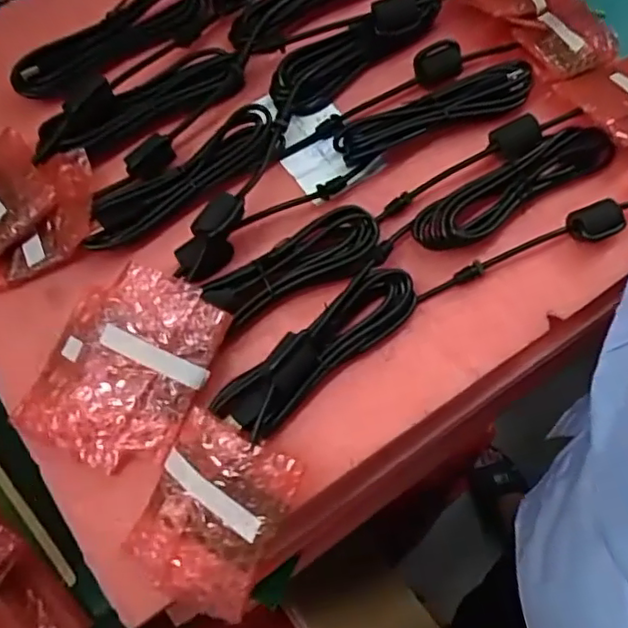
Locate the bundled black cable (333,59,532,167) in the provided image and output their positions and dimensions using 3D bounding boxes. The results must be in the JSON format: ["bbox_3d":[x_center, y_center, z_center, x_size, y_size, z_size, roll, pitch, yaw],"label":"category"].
[{"bbox_3d":[0.086,-0.142,0.425,0.151,0.013,0.037,-24,68,-12],"label":"bundled black cable"}]

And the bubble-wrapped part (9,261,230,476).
[{"bbox_3d":[-0.108,0.030,0.347,0.089,0.034,0.111,25,85,-1],"label":"bubble-wrapped part"}]

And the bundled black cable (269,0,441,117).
[{"bbox_3d":[0.032,-0.195,0.442,0.147,0.035,0.038,-31,69,-15],"label":"bundled black cable"}]

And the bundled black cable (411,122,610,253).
[{"bbox_3d":[0.134,-0.086,0.408,0.154,0.016,0.036,-31,69,-15],"label":"bundled black cable"}]

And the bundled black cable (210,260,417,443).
[{"bbox_3d":[0.003,0.018,0.353,0.132,0.032,0.039,-39,72,-17],"label":"bundled black cable"}]

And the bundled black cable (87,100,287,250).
[{"bbox_3d":[-0.086,-0.092,0.392,0.142,0.018,0.038,-31,69,-15],"label":"bundled black cable"}]

